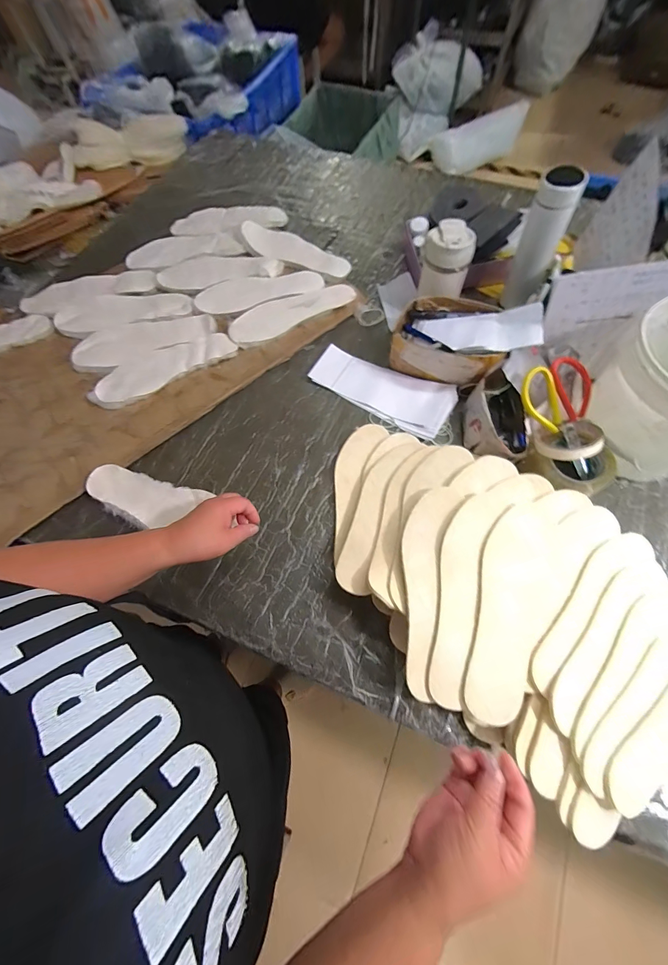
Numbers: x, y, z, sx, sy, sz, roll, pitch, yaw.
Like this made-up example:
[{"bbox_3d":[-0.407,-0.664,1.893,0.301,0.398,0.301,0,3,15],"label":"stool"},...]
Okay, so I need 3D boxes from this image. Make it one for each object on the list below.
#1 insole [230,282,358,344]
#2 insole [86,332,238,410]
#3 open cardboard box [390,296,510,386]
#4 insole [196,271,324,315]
[{"bbox_3d":[-0.089,-0.359,0.744,0.271,0.015,0.081,-26,65,-10],"label":"insole"},{"bbox_3d":[-0.328,-0.225,0.682,0.274,0.013,0.085,-31,76,-14],"label":"insole"},{"bbox_3d":[0.204,-0.259,0.659,0.180,0.096,0.155,12,65,9],"label":"open cardboard box"},{"bbox_3d":[-0.161,-0.417,0.767,0.267,0.015,0.088,-20,67,-6],"label":"insole"}]

